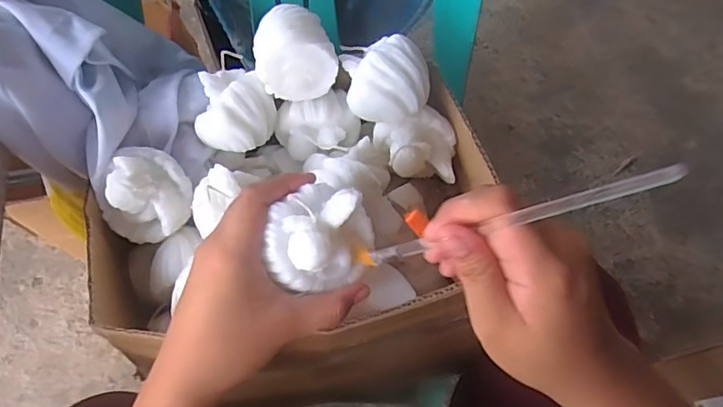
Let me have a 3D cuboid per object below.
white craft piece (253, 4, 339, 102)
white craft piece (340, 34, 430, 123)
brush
[{"bbox_3d":[-0.053,-0.120,0.414,0.061,0.053,0.049,-9,64,-6],"label":"white craft piece"},{"bbox_3d":[0.018,-0.098,0.421,0.070,0.050,0.055,7,64,2],"label":"white craft piece"},{"bbox_3d":[0.045,0.012,0.237,0.011,0.202,0.006,37,63,-15],"label":"brush"}]

